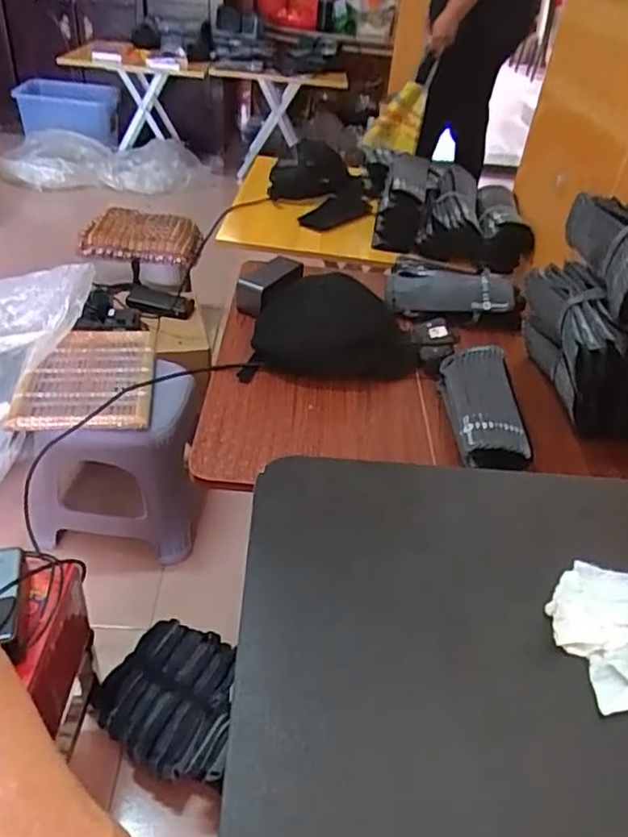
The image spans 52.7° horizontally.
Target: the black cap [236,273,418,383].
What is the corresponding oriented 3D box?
[{"bbox_3d":[0.029,-0.121,0.865,0.228,0.096,0.146,9,38,3],"label":"black cap"}]

